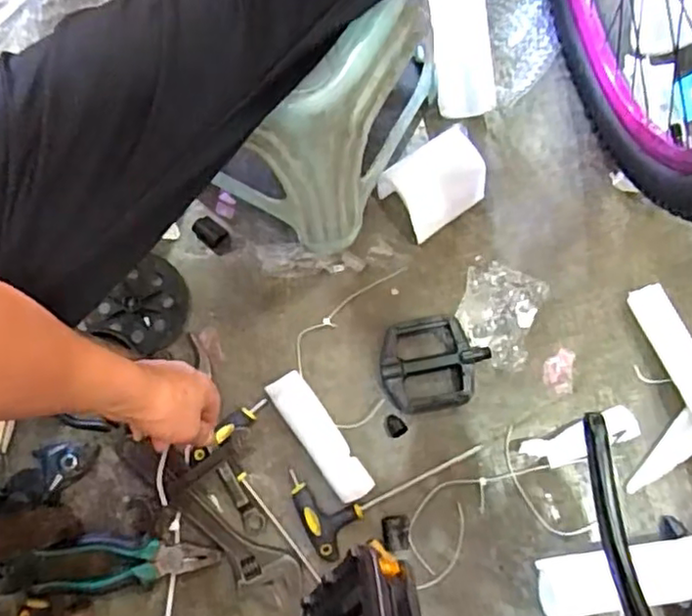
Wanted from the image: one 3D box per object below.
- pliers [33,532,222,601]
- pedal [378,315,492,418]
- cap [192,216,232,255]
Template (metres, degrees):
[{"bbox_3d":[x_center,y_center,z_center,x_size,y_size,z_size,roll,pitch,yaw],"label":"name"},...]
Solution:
[{"bbox_3d":[-0.223,0.261,0.650,0.182,0.017,0.058,-3,78,-1],"label":"pliers"},{"bbox_3d":[0.096,0.062,0.696,0.115,0.025,0.098,-8,78,-2],"label":"pedal"},{"bbox_3d":[-0.153,-0.084,0.733,0.048,0.010,0.026,41,80,8],"label":"cap"}]

